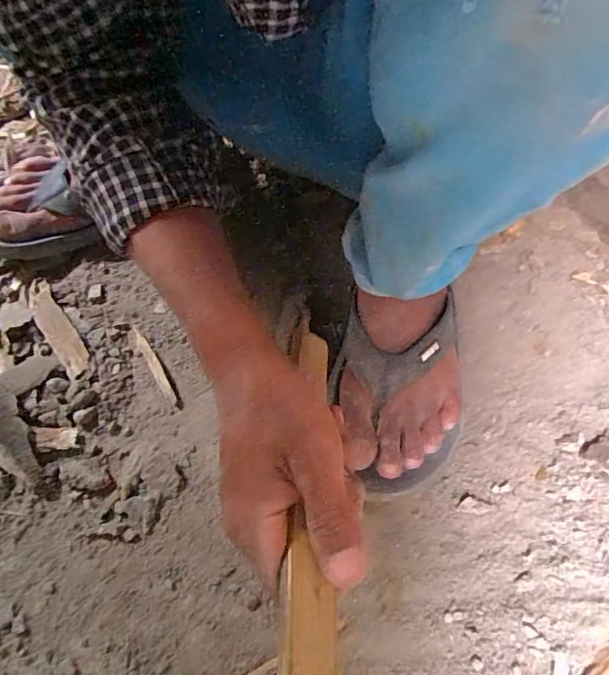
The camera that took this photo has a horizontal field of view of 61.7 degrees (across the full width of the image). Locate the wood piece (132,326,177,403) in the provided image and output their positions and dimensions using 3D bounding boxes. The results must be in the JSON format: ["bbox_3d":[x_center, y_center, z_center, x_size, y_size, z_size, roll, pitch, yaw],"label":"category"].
[{"bbox_3d":[-0.138,0.024,0.465,0.009,0.006,0.086,-29,64,-14],"label":"wood piece"}]

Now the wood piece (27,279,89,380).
[{"bbox_3d":[-0.236,-0.012,0.480,0.025,0.010,0.115,-33,65,-16],"label":"wood piece"}]

